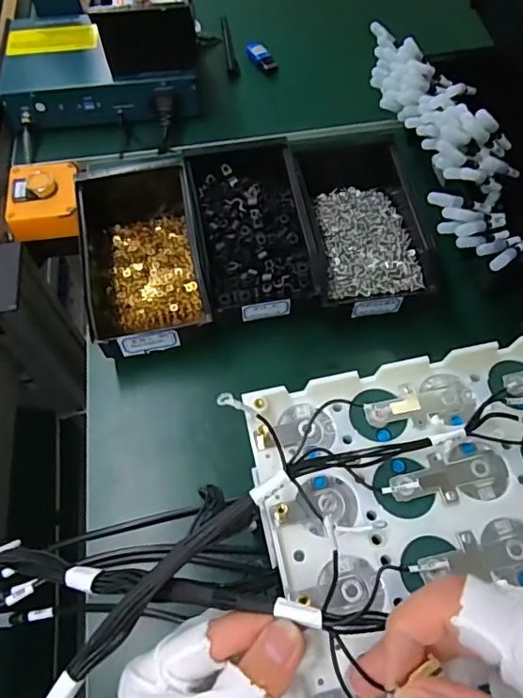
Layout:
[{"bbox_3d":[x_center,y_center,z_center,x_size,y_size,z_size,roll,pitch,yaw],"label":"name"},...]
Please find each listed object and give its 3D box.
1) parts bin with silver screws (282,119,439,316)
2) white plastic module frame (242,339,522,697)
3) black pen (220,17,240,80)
[{"bbox_3d":[0.092,-0.124,0.517,0.111,0.078,0.206,-8,61,-3],"label":"parts bin with silver screws"},{"bbox_3d":[0.120,0.078,0.266,0.231,0.027,0.171,-11,60,-7],"label":"white plastic module frame"},{"bbox_3d":[-0.044,-0.410,0.717,0.015,0.016,0.123,-8,61,-3],"label":"black pen"}]

